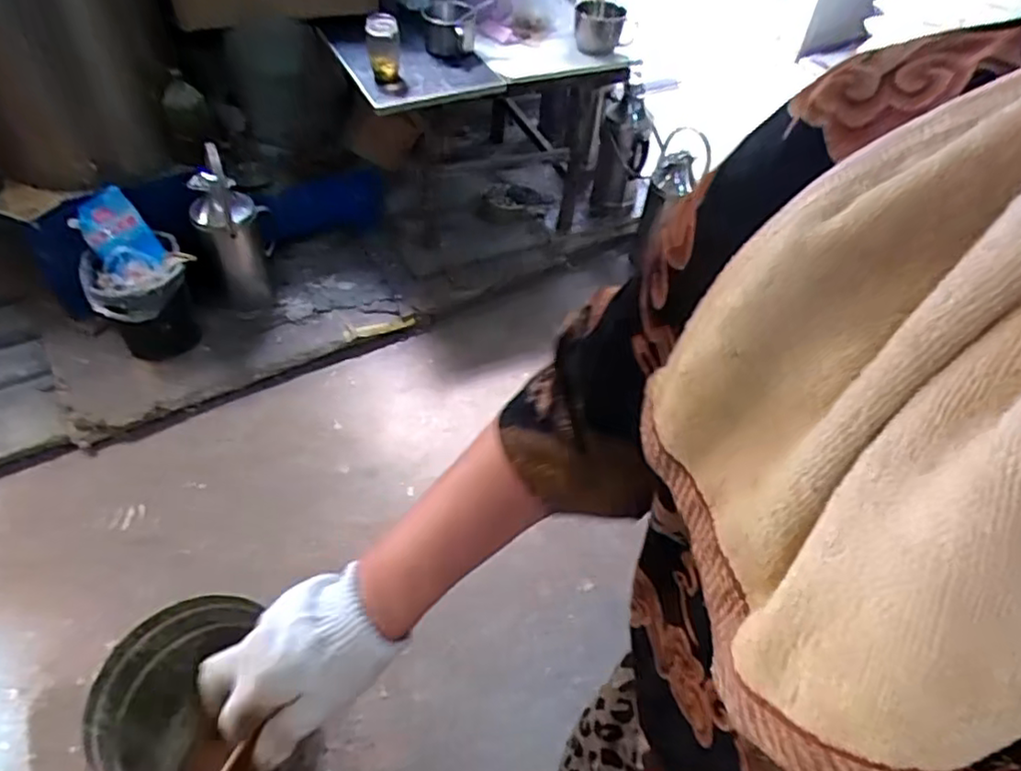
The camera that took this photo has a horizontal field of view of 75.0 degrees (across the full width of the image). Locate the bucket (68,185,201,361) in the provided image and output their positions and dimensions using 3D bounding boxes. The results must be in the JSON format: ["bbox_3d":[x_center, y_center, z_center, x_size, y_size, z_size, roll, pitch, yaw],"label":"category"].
[{"bbox_3d":[-0.875,-0.245,1.569,0.222,0.346,0.304,-33,59,-28],"label":"bucket"}]

